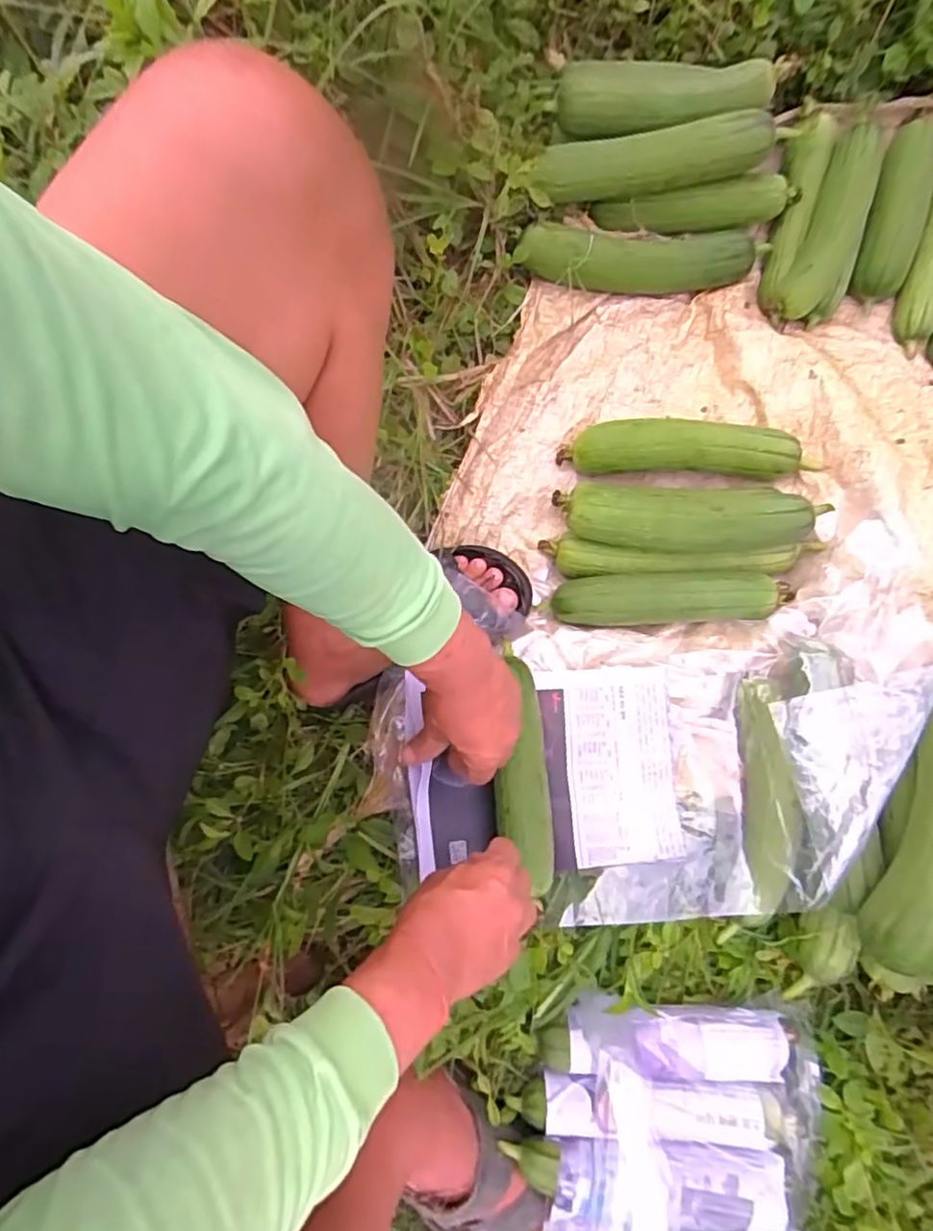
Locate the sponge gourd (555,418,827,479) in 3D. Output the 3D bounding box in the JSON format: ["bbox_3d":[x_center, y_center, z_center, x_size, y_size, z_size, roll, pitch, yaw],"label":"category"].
[{"bbox_3d":[0.242,-0.182,0.669,0.262,0.051,0.049,3,78,1],"label":"sponge gourd"}]

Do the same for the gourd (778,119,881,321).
[{"bbox_3d":[0.400,-0.432,0.668,0.054,0.052,0.203,17,98,4],"label":"gourd"}]

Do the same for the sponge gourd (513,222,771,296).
[{"bbox_3d":[0.195,-0.417,0.721,0.275,0.061,0.062,0,78,0],"label":"sponge gourd"}]

